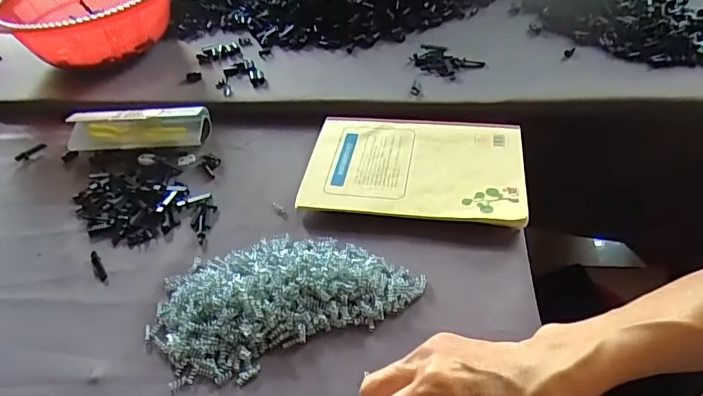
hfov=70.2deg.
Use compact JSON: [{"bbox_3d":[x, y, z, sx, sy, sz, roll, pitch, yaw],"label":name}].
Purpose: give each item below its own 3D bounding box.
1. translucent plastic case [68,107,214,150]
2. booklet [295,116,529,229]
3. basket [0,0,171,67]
[{"bbox_3d":[-0.240,-0.078,0.559,0.153,0.035,0.043,-1,45,7],"label":"translucent plastic case"},{"bbox_3d":[0.061,-0.033,0.491,0.202,0.015,0.140,3,45,11],"label":"booklet"},{"bbox_3d":[-0.347,-0.248,0.694,0.203,0.093,0.217,-12,44,-4],"label":"basket"}]

